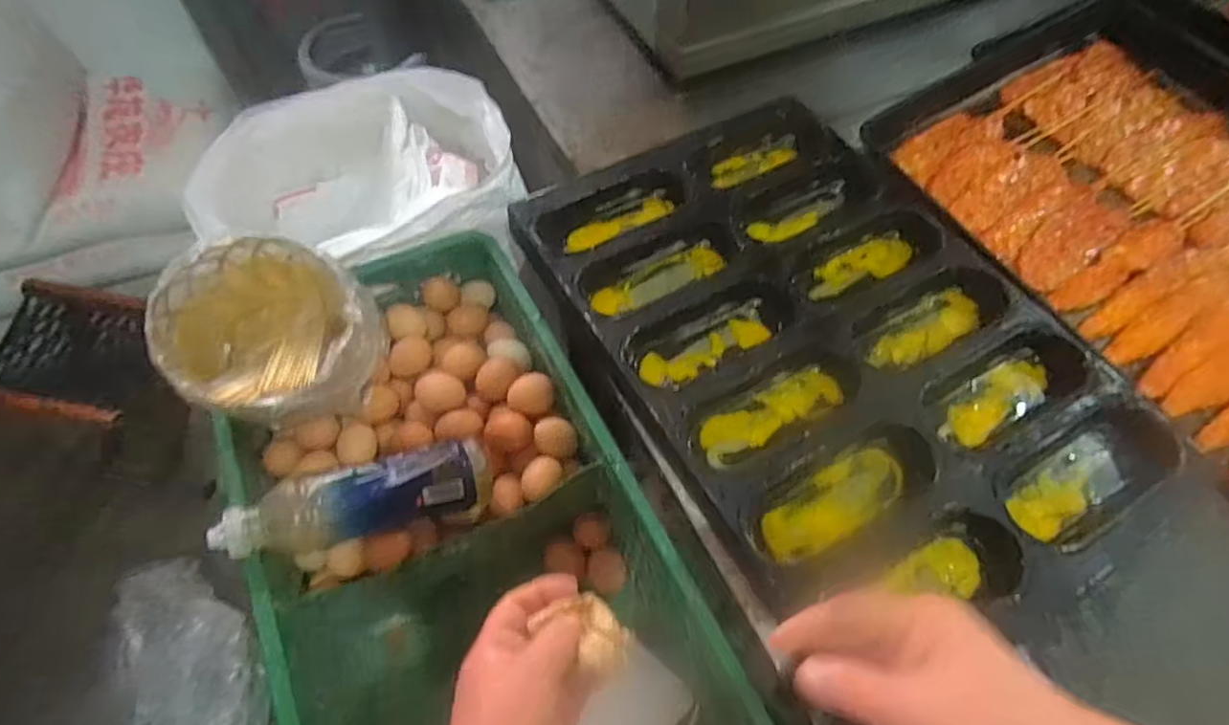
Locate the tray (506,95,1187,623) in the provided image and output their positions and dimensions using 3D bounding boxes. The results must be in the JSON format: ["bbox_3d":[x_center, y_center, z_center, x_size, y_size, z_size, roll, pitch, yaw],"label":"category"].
[{"bbox_3d":[0.197,-0.042,0.660,0.409,0.045,0.581,-25,62,-17],"label":"tray"}]

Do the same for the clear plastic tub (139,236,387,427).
[{"bbox_3d":[-0.321,-0.020,0.630,0.173,0.135,0.169,1,58,-1],"label":"clear plastic tub"}]

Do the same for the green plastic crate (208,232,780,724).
[{"bbox_3d":[-0.148,0.180,0.636,0.329,0.212,0.651,-23,62,-15],"label":"green plastic crate"}]

